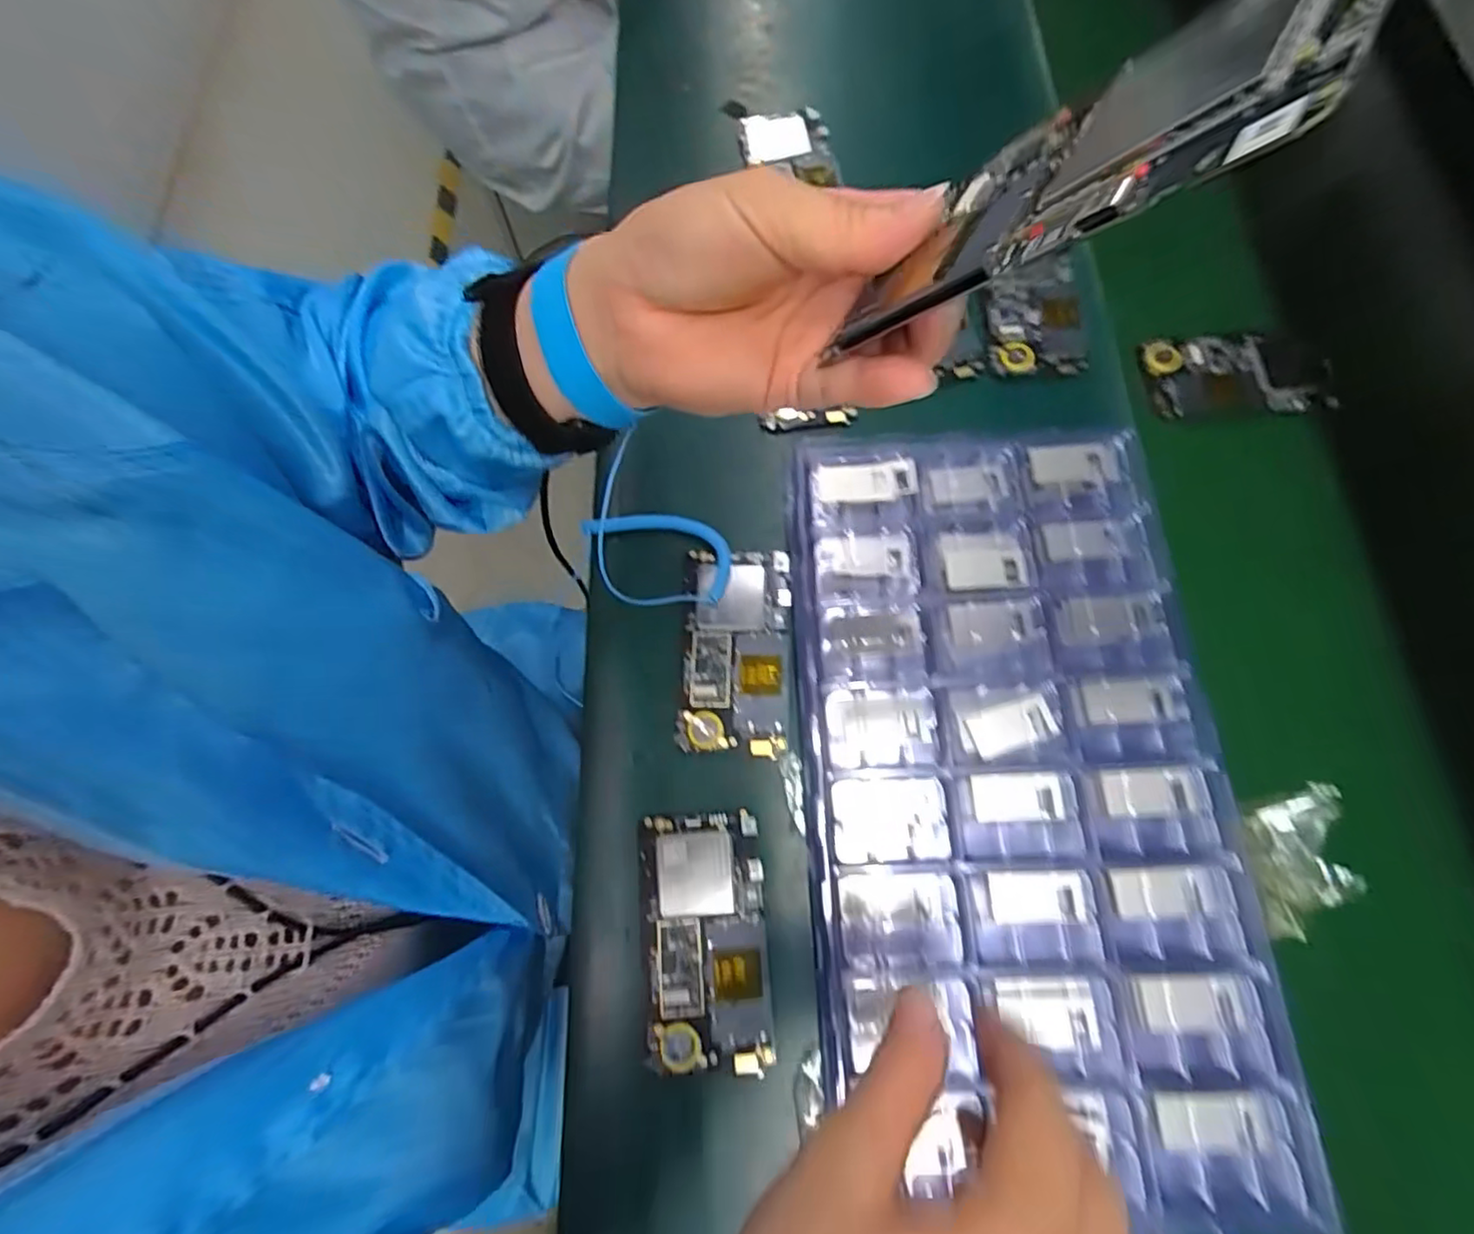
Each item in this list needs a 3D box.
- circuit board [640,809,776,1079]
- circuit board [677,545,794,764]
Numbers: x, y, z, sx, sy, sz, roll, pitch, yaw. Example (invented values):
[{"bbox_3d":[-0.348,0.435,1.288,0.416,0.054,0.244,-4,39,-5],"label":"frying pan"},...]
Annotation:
[{"bbox_3d":[-0.017,0.170,0.340,0.064,0.004,0.123,-5,73,-1],"label":"circuit board"},{"bbox_3d":[-0.001,0.018,0.384,0.064,0.013,0.123,1,73,1],"label":"circuit board"}]

